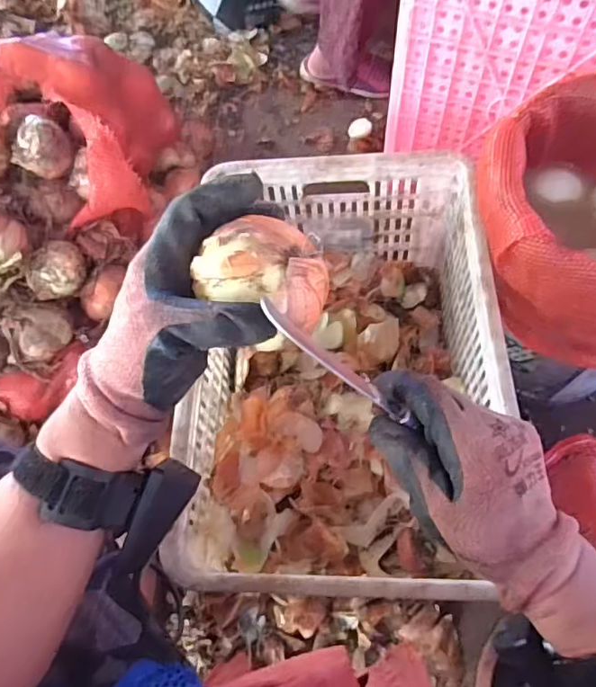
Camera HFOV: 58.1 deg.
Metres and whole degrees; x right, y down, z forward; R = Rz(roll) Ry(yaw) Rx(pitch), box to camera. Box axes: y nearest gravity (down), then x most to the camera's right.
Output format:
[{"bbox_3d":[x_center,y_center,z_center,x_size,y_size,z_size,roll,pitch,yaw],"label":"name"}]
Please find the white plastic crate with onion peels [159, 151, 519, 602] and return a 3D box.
[{"bbox_3d":[0.048,0.038,0.698,0.357,0.241,0.525,3,64,2],"label":"white plastic crate with onion peels"}]

